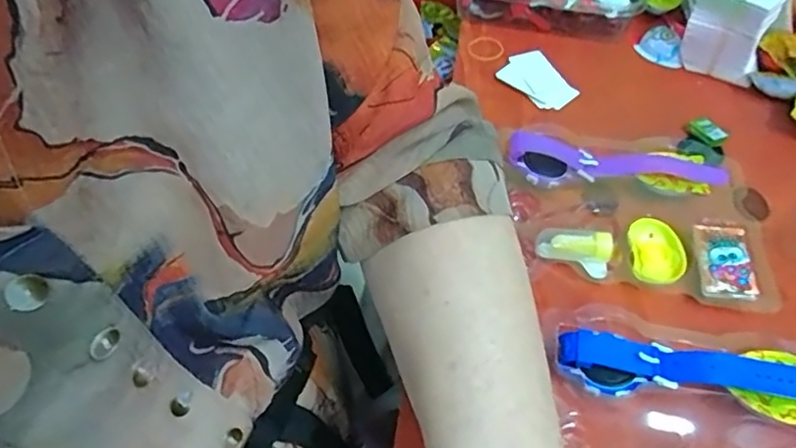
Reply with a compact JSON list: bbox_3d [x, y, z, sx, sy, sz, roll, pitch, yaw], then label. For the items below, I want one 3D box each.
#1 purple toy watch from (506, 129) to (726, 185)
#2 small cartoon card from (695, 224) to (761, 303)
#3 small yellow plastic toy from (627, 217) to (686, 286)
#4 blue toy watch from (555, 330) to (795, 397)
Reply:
[{"bbox_3d":[0.149,-0.043,0.406,0.142,0.021,0.029,2,53,6],"label":"purple toy watch"},{"bbox_3d":[0.201,0.020,0.363,0.031,0.005,0.059,7,54,9],"label":"small cartoon card"},{"bbox_3d":[0.162,0.017,0.368,0.033,0.007,0.045,2,53,6],"label":"small yellow plastic toy"},{"bbox_3d":[0.162,0.077,0.317,0.150,0.019,0.029,2,53,5],"label":"blue toy watch"}]

